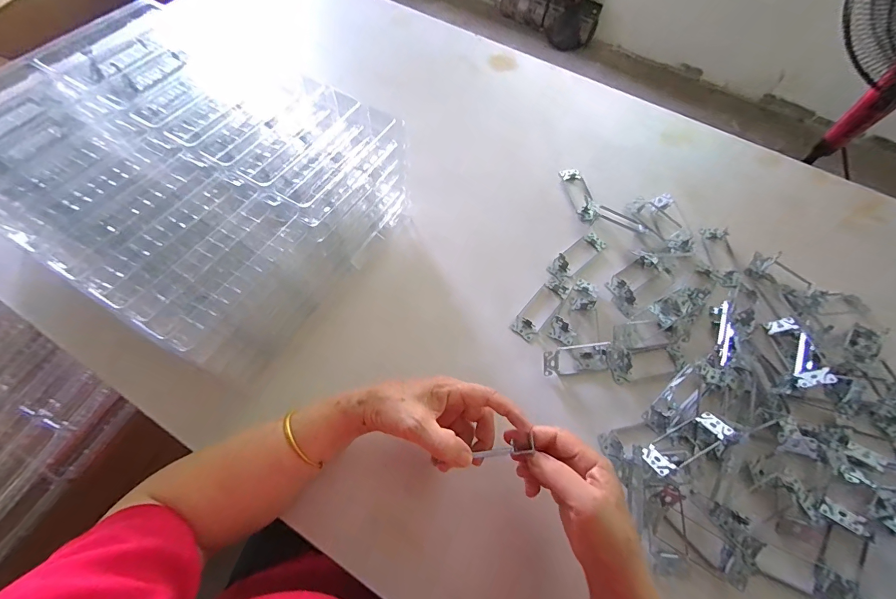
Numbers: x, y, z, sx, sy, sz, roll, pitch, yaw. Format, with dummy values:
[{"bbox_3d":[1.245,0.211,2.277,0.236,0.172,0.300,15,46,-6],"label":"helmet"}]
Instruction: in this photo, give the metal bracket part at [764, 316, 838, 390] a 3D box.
[{"bbox_3d":[0.466,0.073,0.497,0.052,0.032,0.105,13,46,2],"label":"metal bracket part"}]

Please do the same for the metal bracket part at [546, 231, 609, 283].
[{"bbox_3d":[0.197,-0.067,0.572,0.109,0.016,0.037,-39,71,-20],"label":"metal bracket part"}]

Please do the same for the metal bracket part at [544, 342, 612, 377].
[{"bbox_3d":[0.167,0.077,0.490,0.088,0.021,0.032,-8,64,-7],"label":"metal bracket part"}]

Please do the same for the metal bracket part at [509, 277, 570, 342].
[{"bbox_3d":[0.131,0.011,0.531,0.037,0.008,0.107,37,67,15],"label":"metal bracket part"}]

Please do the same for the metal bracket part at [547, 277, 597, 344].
[{"bbox_3d":[0.178,0.014,0.526,0.037,0.018,0.106,33,66,13],"label":"metal bracket part"}]

